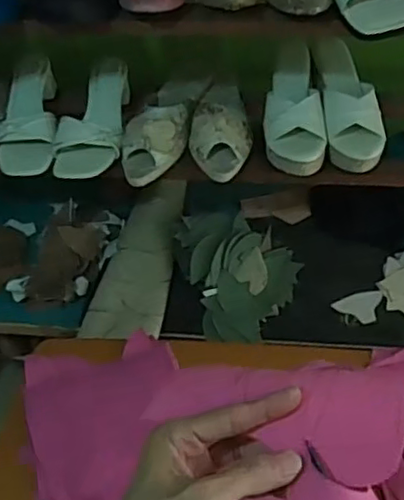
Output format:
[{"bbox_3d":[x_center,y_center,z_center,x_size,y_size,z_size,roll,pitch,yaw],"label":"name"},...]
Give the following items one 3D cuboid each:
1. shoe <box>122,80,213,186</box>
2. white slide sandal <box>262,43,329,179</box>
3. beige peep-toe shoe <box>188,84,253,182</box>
[{"bbox_3d":[-0.053,-0.202,0.938,0.086,0.064,0.245,12,53,15],"label":"shoe"},{"bbox_3d":[0.129,-0.205,0.908,0.081,0.059,0.221,-5,51,2],"label":"white slide sandal"},{"bbox_3d":[0.026,-0.199,0.934,0.088,0.065,0.222,-4,51,3],"label":"beige peep-toe shoe"}]

